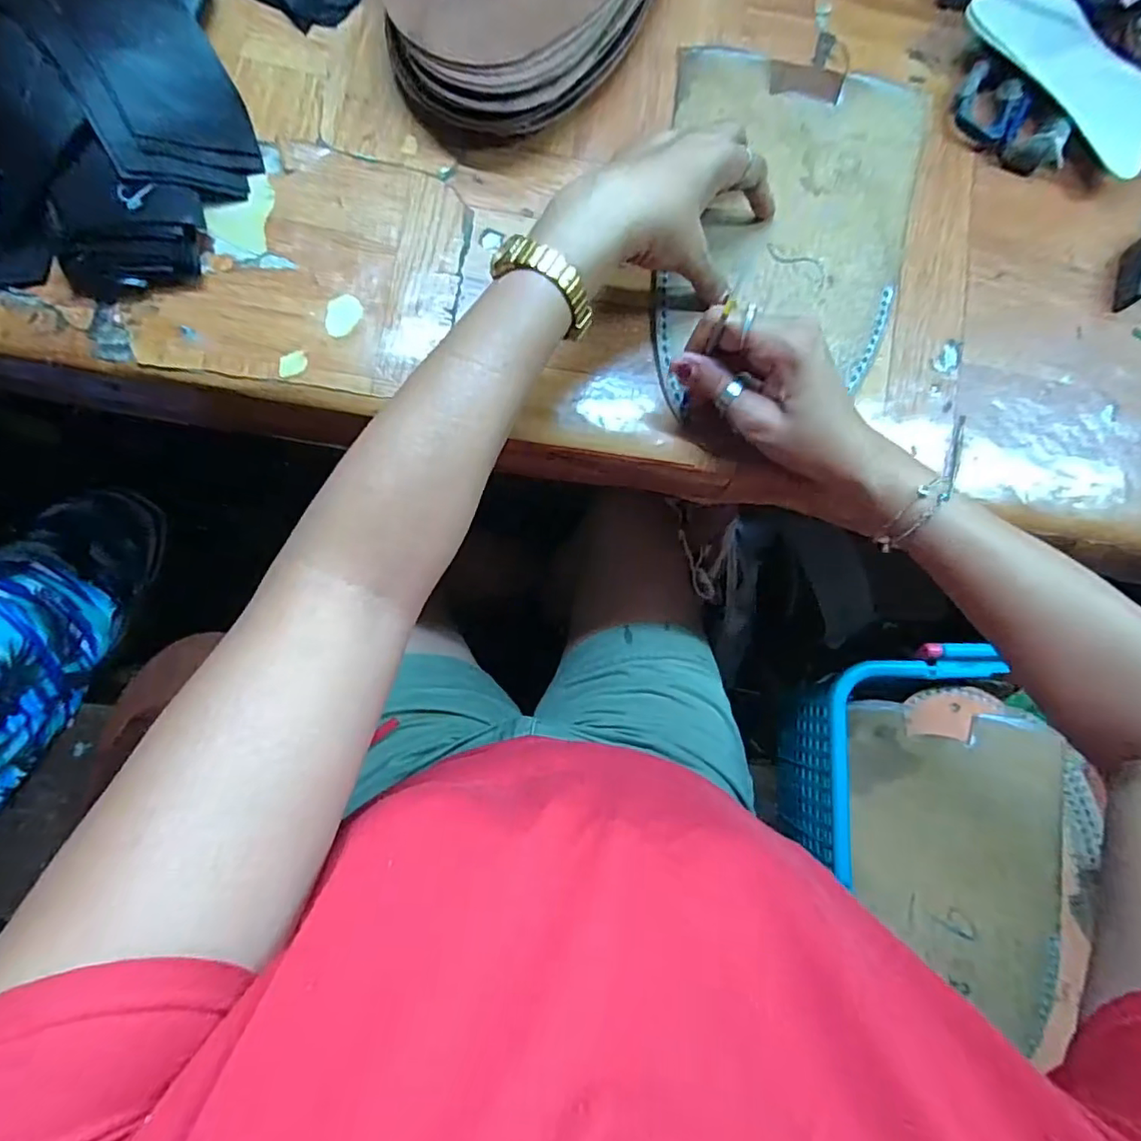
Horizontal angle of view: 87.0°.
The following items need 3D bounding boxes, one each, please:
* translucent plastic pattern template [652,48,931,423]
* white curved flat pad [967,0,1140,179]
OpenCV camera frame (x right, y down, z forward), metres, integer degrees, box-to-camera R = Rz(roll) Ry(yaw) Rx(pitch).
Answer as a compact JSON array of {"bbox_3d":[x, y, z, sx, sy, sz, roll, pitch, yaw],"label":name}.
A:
[{"bbox_3d":[0.150,-0.230,0.409,0.172,0.006,0.270,9,80,-2],"label":"translucent plastic pattern template"},{"bbox_3d":[0.363,-0.359,0.427,0.087,0.012,0.158,-40,92,-11],"label":"white curved flat pad"}]

